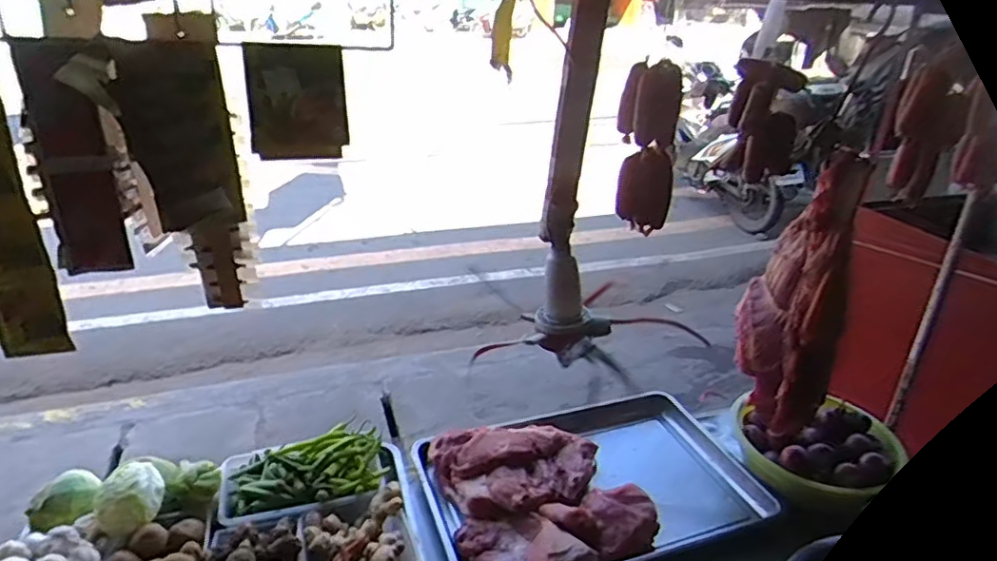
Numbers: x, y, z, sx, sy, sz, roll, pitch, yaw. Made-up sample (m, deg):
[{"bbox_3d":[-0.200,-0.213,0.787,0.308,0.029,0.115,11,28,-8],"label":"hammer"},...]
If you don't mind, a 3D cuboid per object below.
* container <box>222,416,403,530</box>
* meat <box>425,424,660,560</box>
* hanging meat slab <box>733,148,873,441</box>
[{"bbox_3d":[-0.318,0.329,1.069,0.289,0.078,0.161,-6,27,-20],"label":"container"},{"bbox_3d":[0.070,0.368,1.094,0.320,0.073,0.329,-7,27,-21],"label":"meat"},{"bbox_3d":[0.502,0.044,1.061,0.169,0.447,0.253,14,27,21],"label":"hanging meat slab"}]

